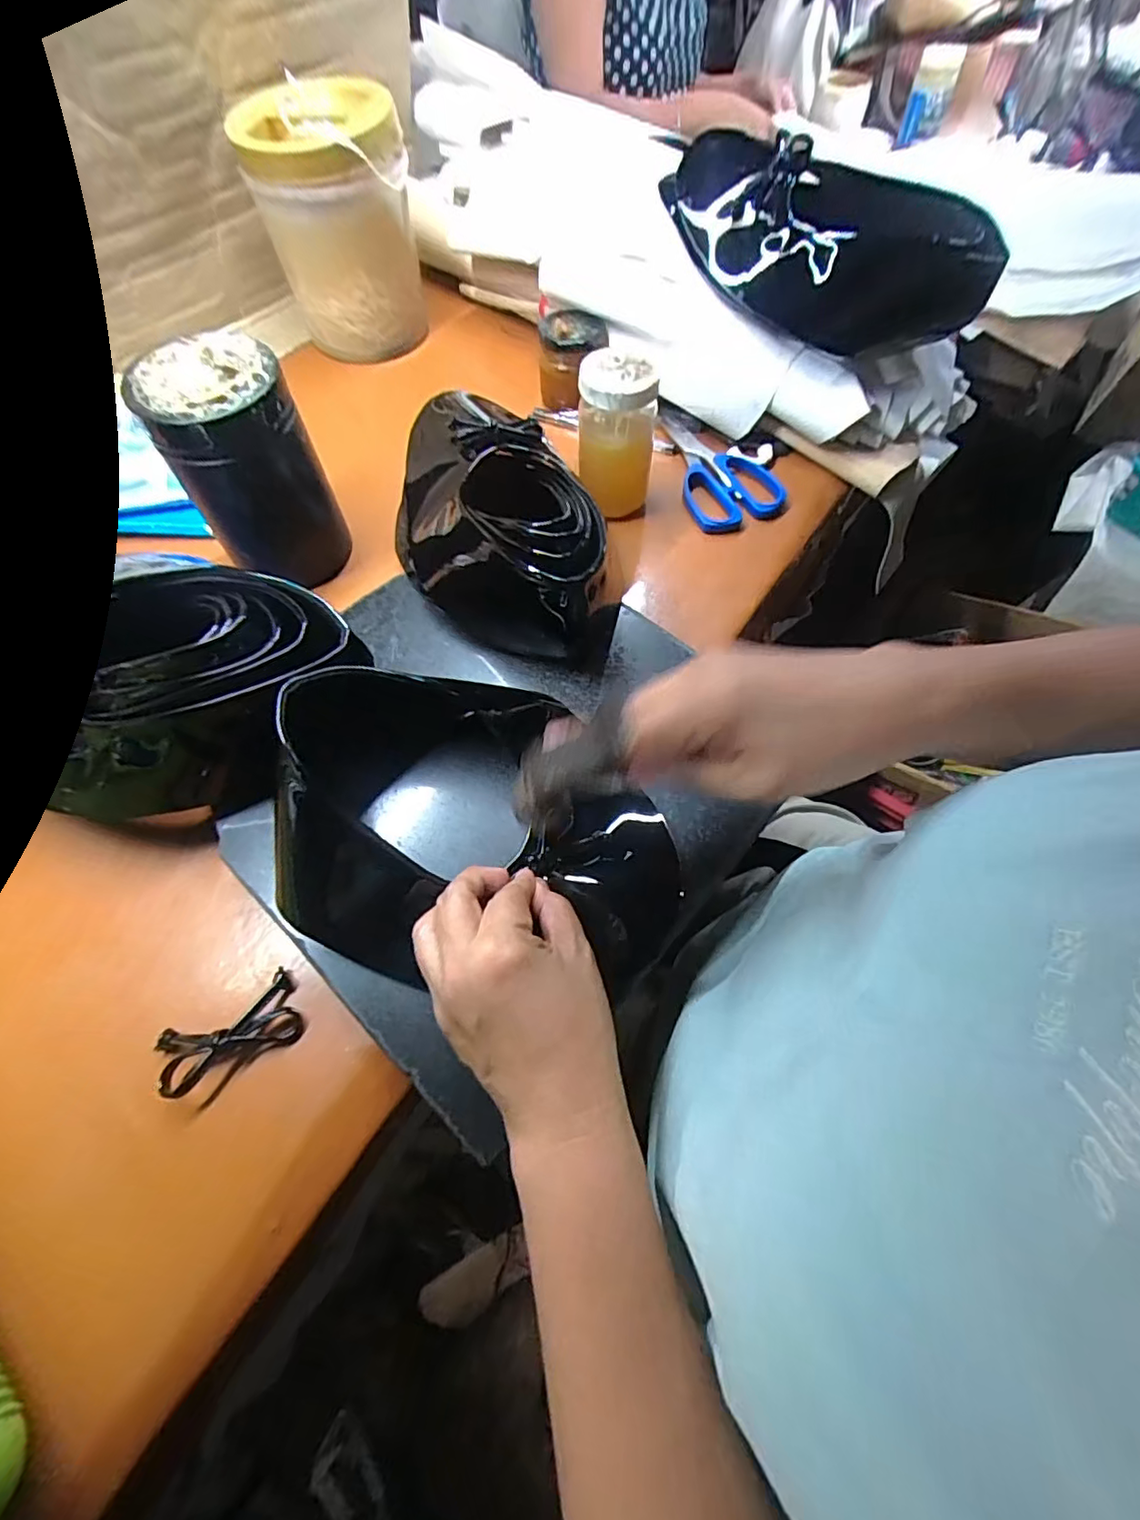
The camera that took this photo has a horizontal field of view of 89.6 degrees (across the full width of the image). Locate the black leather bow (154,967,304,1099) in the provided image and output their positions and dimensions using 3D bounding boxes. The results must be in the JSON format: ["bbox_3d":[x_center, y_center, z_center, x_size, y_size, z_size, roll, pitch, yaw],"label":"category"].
[{"bbox_3d":[-0.186,0.149,0.312,0.070,0.015,0.038,-28,66,-13],"label":"black leather bow"}]

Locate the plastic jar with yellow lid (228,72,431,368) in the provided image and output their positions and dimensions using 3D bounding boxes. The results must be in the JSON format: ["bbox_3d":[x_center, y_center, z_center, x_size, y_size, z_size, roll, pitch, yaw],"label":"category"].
[{"bbox_3d":[-0.223,-0.522,0.567,0.137,0.172,0.137,0,63,0],"label":"plastic jar with yellow lid"}]

